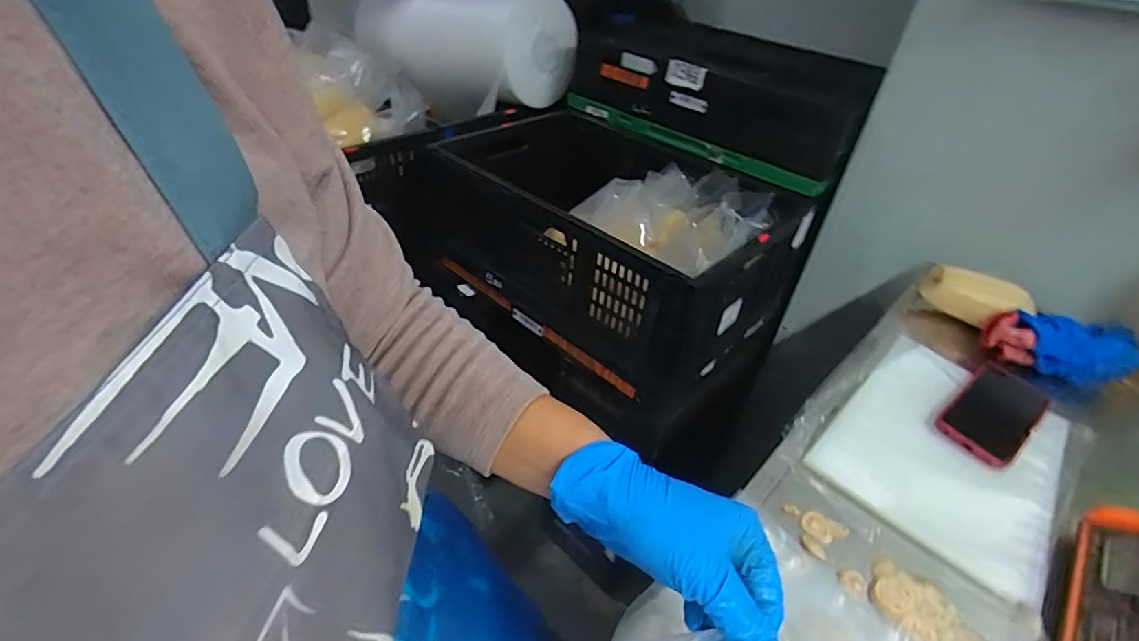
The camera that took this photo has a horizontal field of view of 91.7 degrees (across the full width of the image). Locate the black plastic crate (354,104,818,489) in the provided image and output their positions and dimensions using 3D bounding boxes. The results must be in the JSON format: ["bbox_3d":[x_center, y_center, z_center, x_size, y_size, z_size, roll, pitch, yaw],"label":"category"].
[{"bbox_3d":[0.049,-0.154,1.105,0.691,0.318,0.410,30,43,26],"label":"black plastic crate"}]

